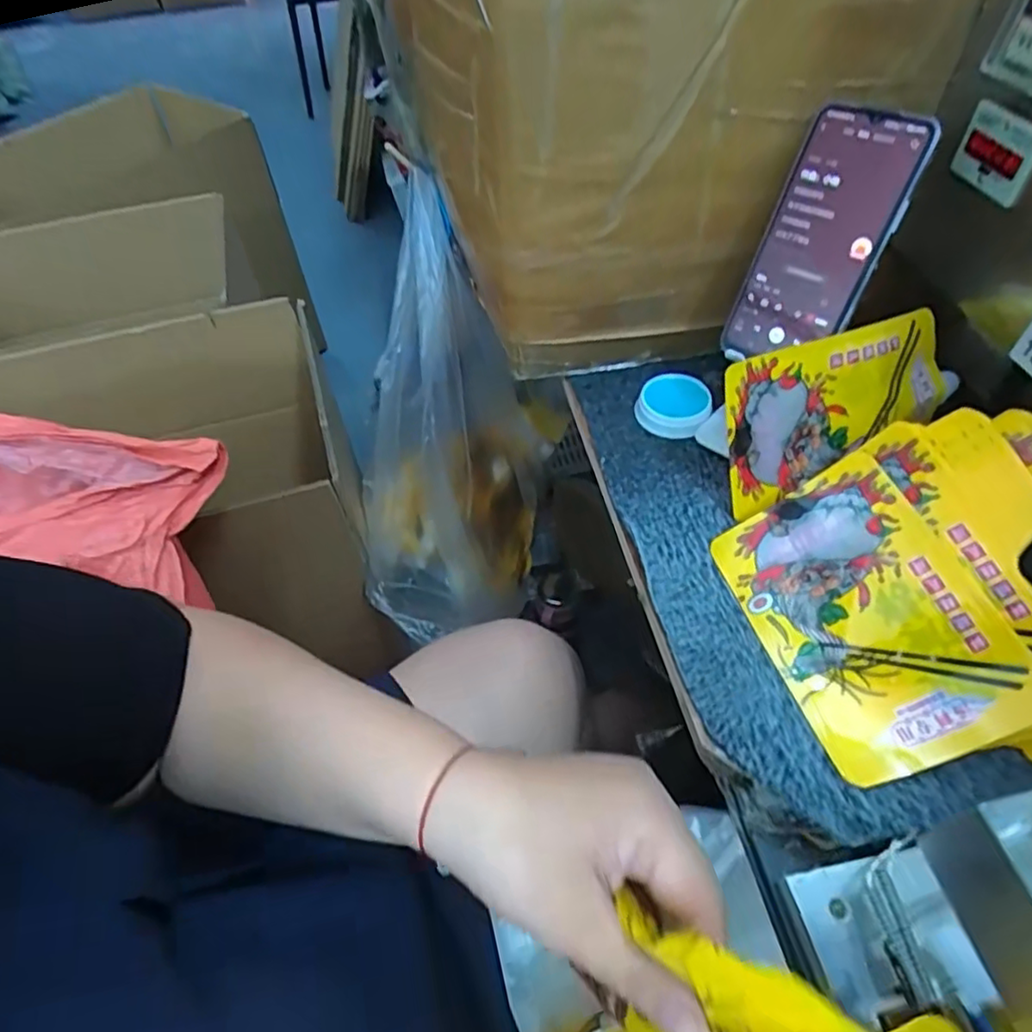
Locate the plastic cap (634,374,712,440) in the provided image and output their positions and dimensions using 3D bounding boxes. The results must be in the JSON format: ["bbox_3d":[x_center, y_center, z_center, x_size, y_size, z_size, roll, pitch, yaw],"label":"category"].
[{"bbox_3d":[0.130,-0.092,0.526,0.059,0.027,0.051,14,53,15],"label":"plastic cap"}]

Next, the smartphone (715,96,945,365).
[{"bbox_3d":[0.199,-0.176,0.419,0.073,0.159,0.010,33,30,25],"label":"smartphone"}]

